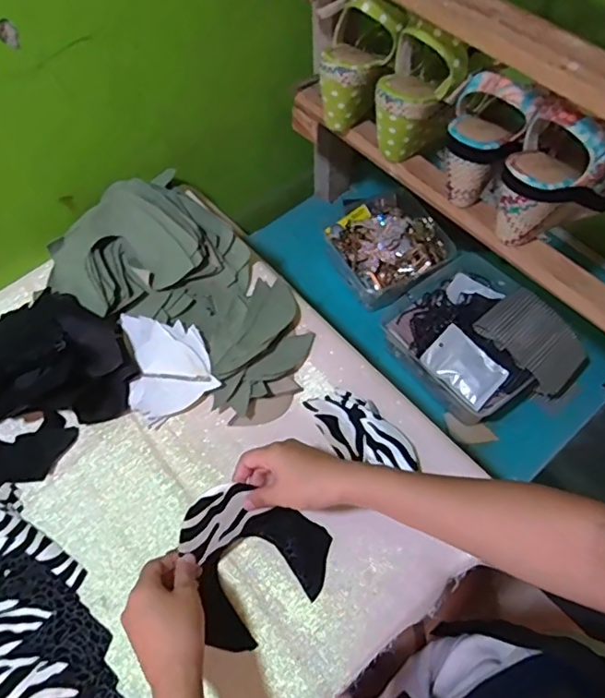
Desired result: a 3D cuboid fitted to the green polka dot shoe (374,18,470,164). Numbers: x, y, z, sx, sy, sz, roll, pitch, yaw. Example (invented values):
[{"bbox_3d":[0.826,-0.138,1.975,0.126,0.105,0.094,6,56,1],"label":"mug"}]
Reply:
[{"bbox_3d":[0.117,-0.265,0.584,0.079,0.134,0.062,35,66,18],"label":"green polka dot shoe"}]

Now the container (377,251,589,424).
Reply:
[{"bbox_3d":[0.235,-0.015,0.744,0.204,0.086,0.232,-31,65,-16],"label":"container"}]

